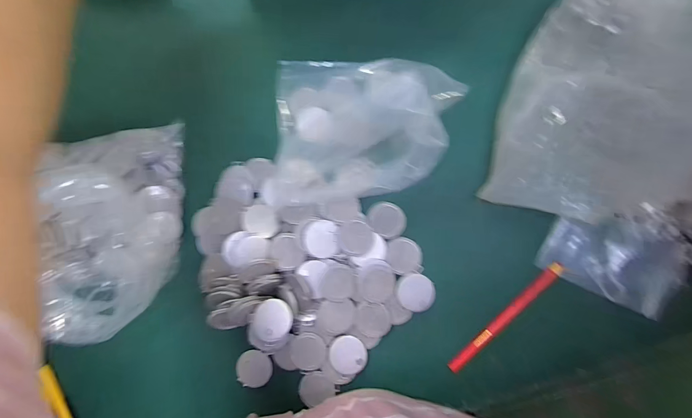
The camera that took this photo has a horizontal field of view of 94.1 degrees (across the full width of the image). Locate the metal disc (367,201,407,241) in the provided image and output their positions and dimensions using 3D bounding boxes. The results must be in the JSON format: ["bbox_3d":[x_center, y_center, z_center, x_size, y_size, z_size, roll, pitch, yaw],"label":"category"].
[{"bbox_3d":[0.047,0.012,0.366,0.043,0.008,0.036,34,92,8],"label":"metal disc"}]

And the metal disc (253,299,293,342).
[{"bbox_3d":[-0.079,0.120,0.347,0.042,0.009,0.041,0,87,7],"label":"metal disc"}]

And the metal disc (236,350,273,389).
[{"bbox_3d":[-0.105,0.182,0.369,0.040,0.005,0.040,0,87,7],"label":"metal disc"}]

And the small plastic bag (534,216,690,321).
[{"bbox_3d":[0.269,0.049,0.324,0.121,0.013,0.079,26,91,8],"label":"small plastic bag"}]

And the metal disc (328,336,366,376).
[{"bbox_3d":[0.002,0.161,0.355,0.040,0.004,0.040,0,87,7],"label":"metal disc"}]

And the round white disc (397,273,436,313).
[{"bbox_3d":[0.078,0.092,0.353,0.038,0.009,0.043,-42,83,4],"label":"round white disc"}]

